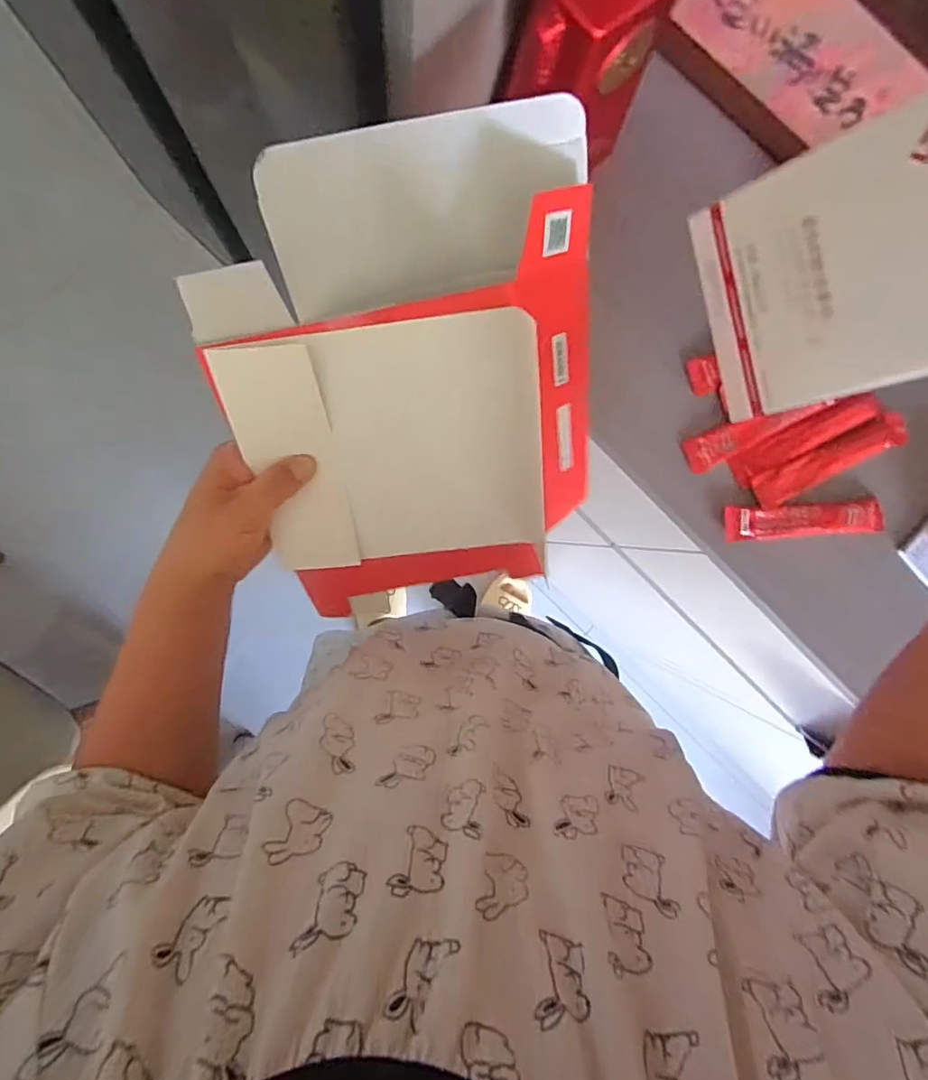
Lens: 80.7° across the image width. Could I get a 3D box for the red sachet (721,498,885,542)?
[{"bbox_3d":[0.290,-0.017,0.463,0.141,0.007,0.027,-3,91,-6],"label":"red sachet"}]

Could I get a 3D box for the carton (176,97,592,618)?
[{"bbox_3d":[-0.026,-0.083,0.330,0.220,0.039,0.264,-12,118,-4],"label":"carton"}]

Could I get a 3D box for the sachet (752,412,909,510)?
[{"bbox_3d":[0.312,-0.068,0.464,0.145,0.007,0.030,-26,94,-6],"label":"sachet"}]

